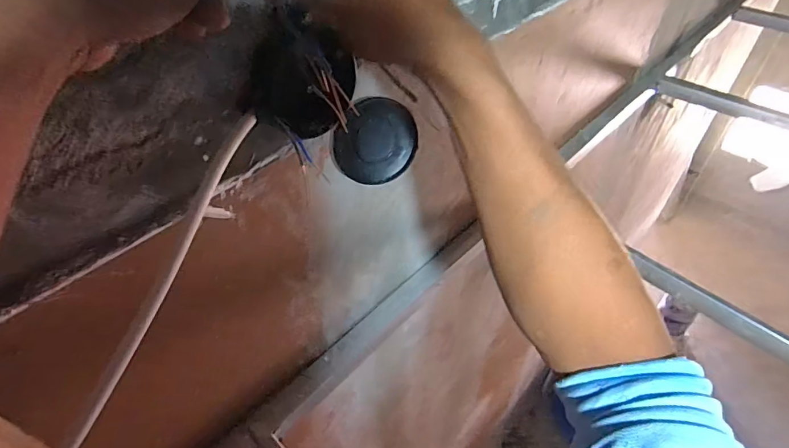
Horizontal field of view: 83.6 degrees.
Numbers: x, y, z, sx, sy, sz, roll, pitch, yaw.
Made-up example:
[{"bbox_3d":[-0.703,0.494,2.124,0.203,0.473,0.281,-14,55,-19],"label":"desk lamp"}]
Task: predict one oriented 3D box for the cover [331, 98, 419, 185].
[{"bbox_3d":[-0.016,-0.078,0.422,0.082,0.081,0.020,-17,49,-14],"label":"cover"}]

